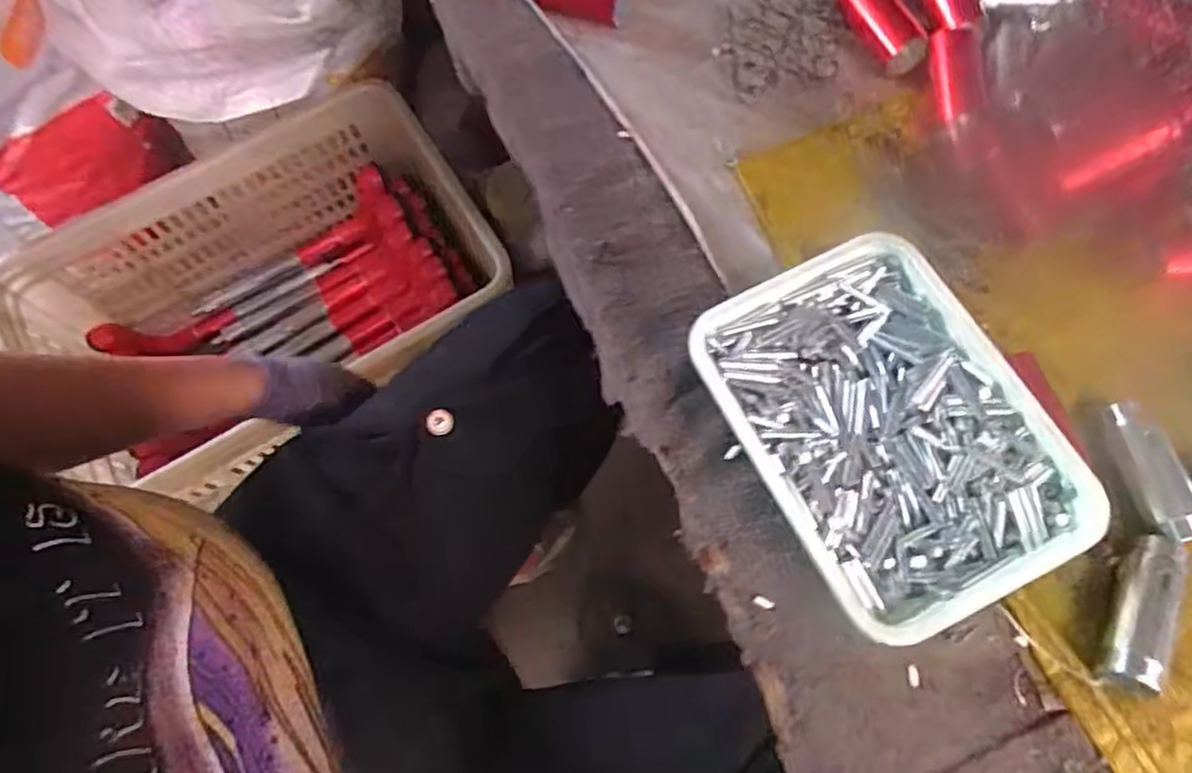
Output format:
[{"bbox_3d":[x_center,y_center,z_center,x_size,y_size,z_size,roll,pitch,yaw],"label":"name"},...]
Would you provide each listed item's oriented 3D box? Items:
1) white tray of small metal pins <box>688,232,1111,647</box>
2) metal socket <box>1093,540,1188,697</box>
[{"bbox_3d":[0.139,0.022,0.348,0.129,0.045,0.172,-27,70,-8],"label":"white tray of small metal pins"},{"bbox_3d":[0.246,0.102,0.320,0.019,0.021,0.070,24,71,11],"label":"metal socket"}]

